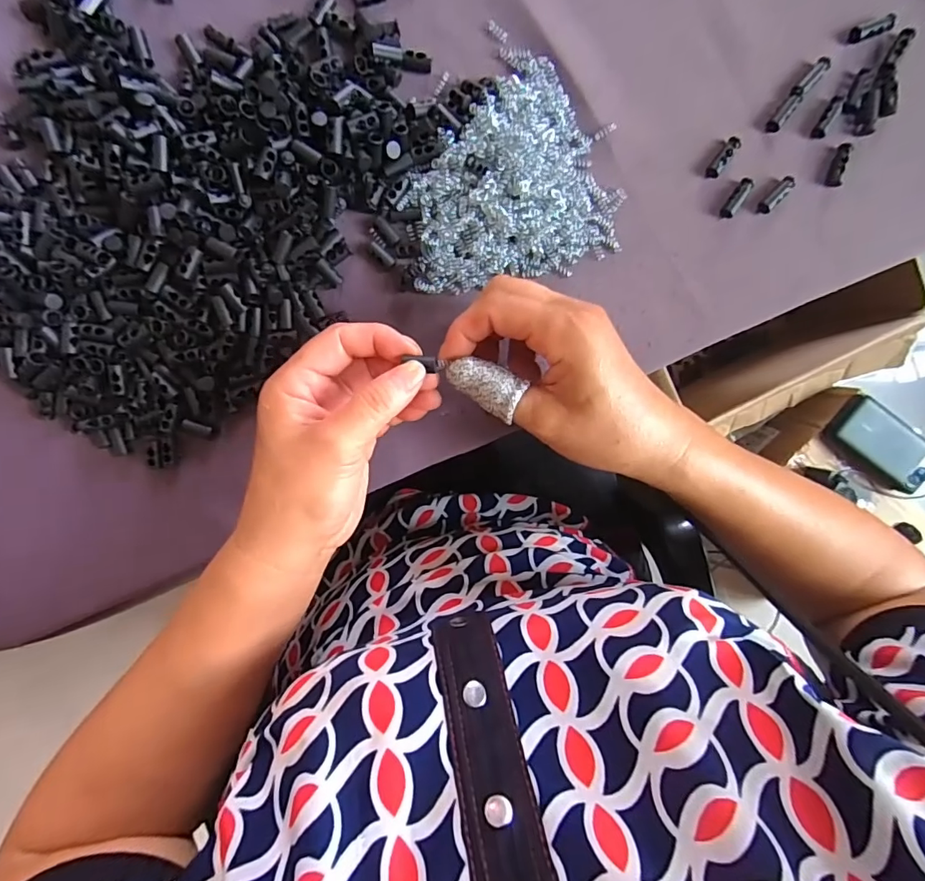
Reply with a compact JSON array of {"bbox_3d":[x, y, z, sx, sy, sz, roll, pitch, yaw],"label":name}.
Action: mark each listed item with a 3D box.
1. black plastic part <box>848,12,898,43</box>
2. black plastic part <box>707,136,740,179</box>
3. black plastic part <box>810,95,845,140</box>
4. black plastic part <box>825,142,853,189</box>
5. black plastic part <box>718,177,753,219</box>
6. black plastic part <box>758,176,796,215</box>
[{"bbox_3d":[0.254,-0.255,0.302,0.028,0.004,0.009,-21,98,1],"label":"black plastic part"},{"bbox_3d":[0.166,-0.180,0.310,0.008,0.008,0.028,36,95,-7],"label":"black plastic part"},{"bbox_3d":[0.230,-0.204,0.307,0.009,0.004,0.027,27,96,-6],"label":"black plastic part"},{"bbox_3d":[0.241,-0.176,0.313,0.010,0.005,0.027,15,97,-4],"label":"black plastic part"},{"bbox_3d":[0.175,-0.155,0.313,0.008,0.008,0.026,31,96,-6],"label":"black plastic part"},{"bbox_3d":[0.201,-0.157,0.314,0.008,0.008,0.027,44,94,-7],"label":"black plastic part"}]

